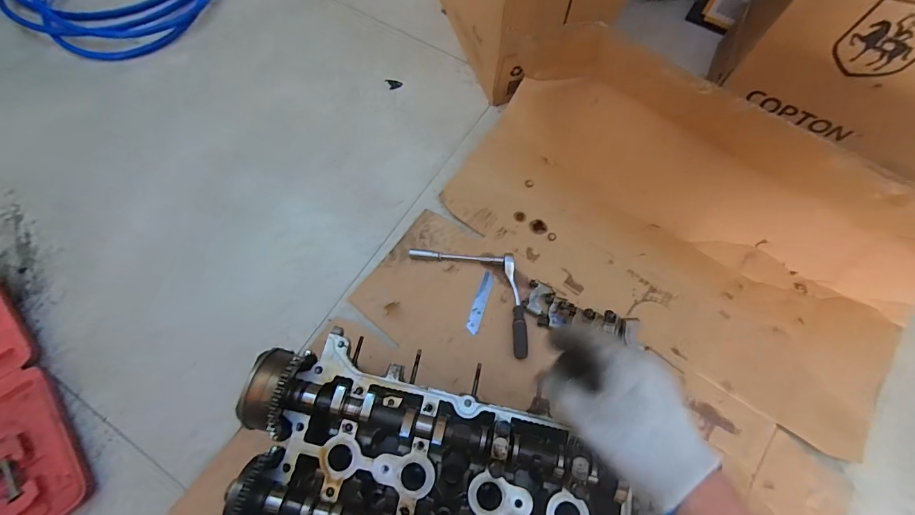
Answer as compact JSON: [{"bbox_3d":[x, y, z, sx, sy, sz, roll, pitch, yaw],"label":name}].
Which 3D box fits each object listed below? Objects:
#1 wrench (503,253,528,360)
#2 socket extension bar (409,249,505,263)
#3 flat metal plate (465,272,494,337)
[{"bbox_3d":[0.083,0.067,0.570,0.020,0.021,0.149,-4,67,-3],"label":"wrench"},{"bbox_3d":[-0.002,-0.002,0.601,0.140,0.012,0.012,6,67,2],"label":"socket extension bar"},{"bbox_3d":[0.034,0.065,0.587,0.018,0.004,0.094,19,70,2],"label":"flat metal plate"}]

